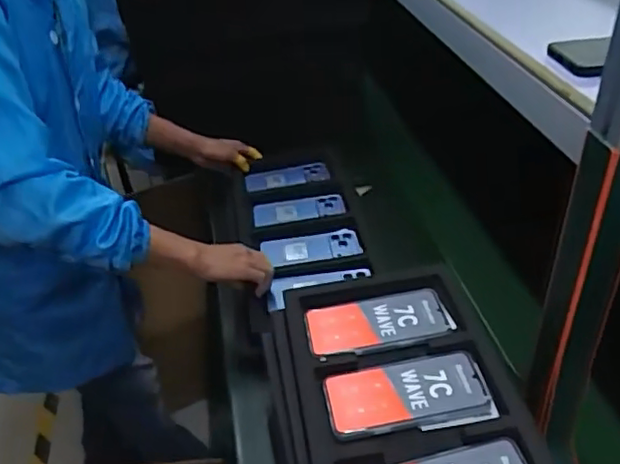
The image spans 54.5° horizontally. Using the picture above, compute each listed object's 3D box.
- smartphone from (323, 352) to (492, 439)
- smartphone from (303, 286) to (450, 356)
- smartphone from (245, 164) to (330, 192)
[{"bbox_3d":[0.102,0.172,0.643,0.166,0.006,0.080,-8,39,-4],"label":"smartphone"},{"bbox_3d":[0.080,0.109,0.726,0.166,0.009,0.071,-9,39,-5],"label":"smartphone"},{"bbox_3d":[-0.045,-0.105,1.193,0.164,0.015,0.067,-7,39,-3],"label":"smartphone"}]

